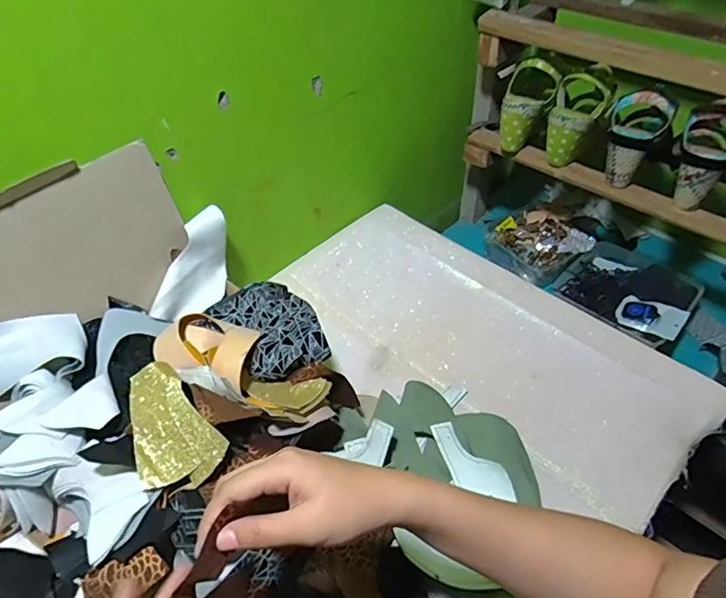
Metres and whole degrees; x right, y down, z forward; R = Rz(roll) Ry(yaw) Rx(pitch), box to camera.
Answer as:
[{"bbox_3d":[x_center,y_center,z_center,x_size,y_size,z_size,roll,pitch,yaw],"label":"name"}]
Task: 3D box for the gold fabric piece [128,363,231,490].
[{"bbox_3d":[-0.188,0.124,0.486,0.127,0.016,0.077,41,84,22],"label":"gold fabric piece"}]

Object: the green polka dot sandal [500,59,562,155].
[{"bbox_3d":[0.259,-0.316,0.841,0.084,0.146,0.062,34,30,28],"label":"green polka dot sandal"}]

